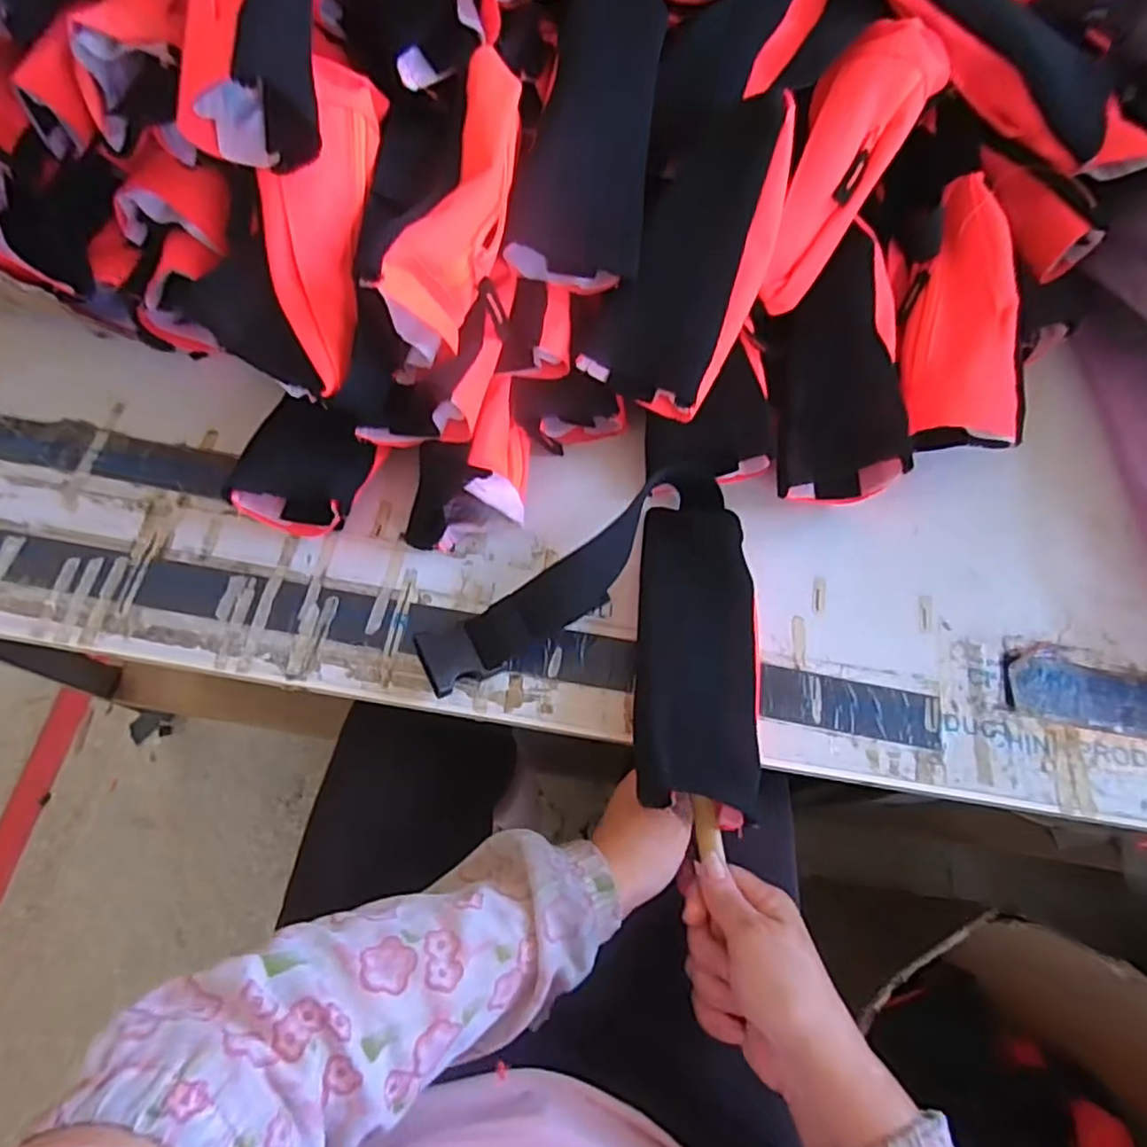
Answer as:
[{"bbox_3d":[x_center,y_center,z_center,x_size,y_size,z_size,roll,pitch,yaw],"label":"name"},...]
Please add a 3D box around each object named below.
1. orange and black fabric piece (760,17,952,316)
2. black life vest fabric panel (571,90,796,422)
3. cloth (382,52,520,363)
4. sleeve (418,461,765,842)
[{"bbox_3d":[0.202,-0.310,0.502,0.074,0.031,0.224,27,95,8],"label":"orange and black fabric piece"},{"bbox_3d":[0.086,-0.245,0.488,0.114,0.045,0.236,23,94,7],"label":"black life vest fabric panel"},{"bbox_3d":[-0.069,-0.252,0.438,0.051,0.063,0.219,15,82,4],"label":"cloth"},{"bbox_3d":[0.050,0.022,0.466,0.229,0.058,0.225,27,71,8],"label":"sleeve"}]

